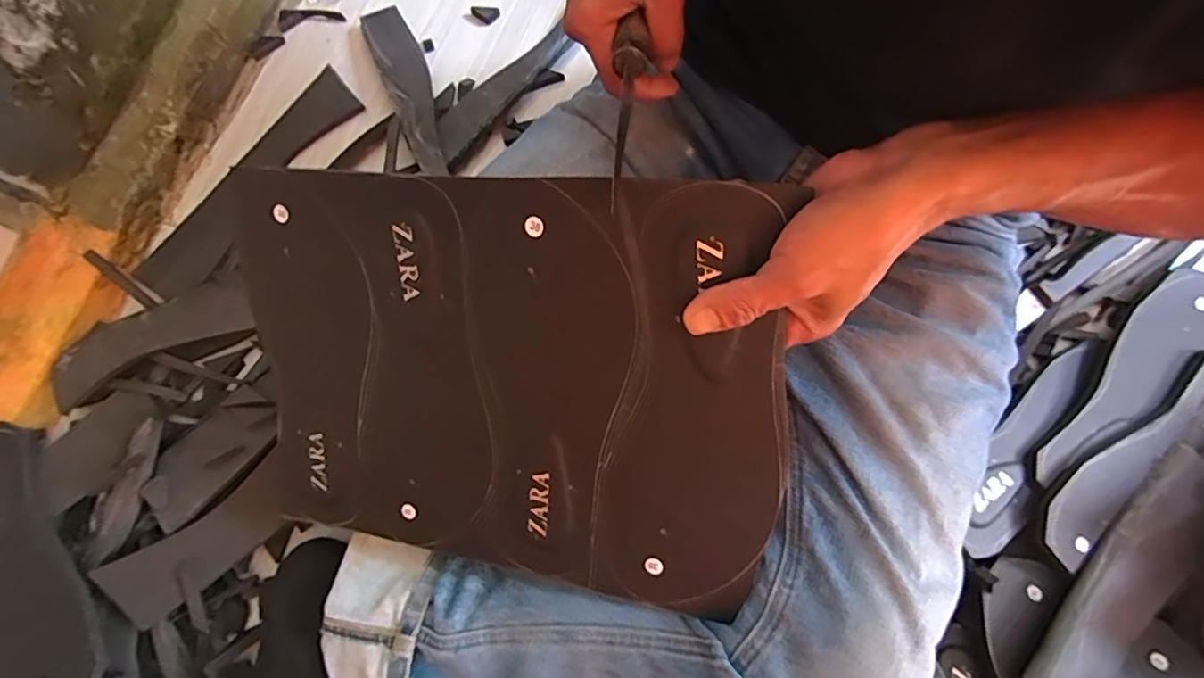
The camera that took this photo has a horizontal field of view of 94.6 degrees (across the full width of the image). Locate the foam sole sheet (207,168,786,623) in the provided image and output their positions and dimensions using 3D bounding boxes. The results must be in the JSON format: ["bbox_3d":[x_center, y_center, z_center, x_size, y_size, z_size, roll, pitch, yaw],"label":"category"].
[{"bbox_3d":[-0.074,0.030,0.341,0.343,0.010,0.248,6,108,15],"label":"foam sole sheet"}]

